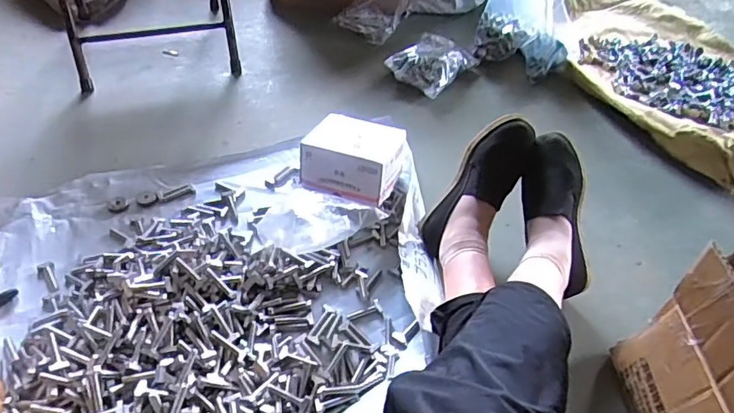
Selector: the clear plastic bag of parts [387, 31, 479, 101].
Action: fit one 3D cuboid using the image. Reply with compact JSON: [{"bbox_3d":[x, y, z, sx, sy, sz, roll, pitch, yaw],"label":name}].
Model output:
[{"bbox_3d":[0.150,-0.326,1.148,0.138,0.056,0.194,34,54,24],"label":"clear plastic bag of parts"}]

